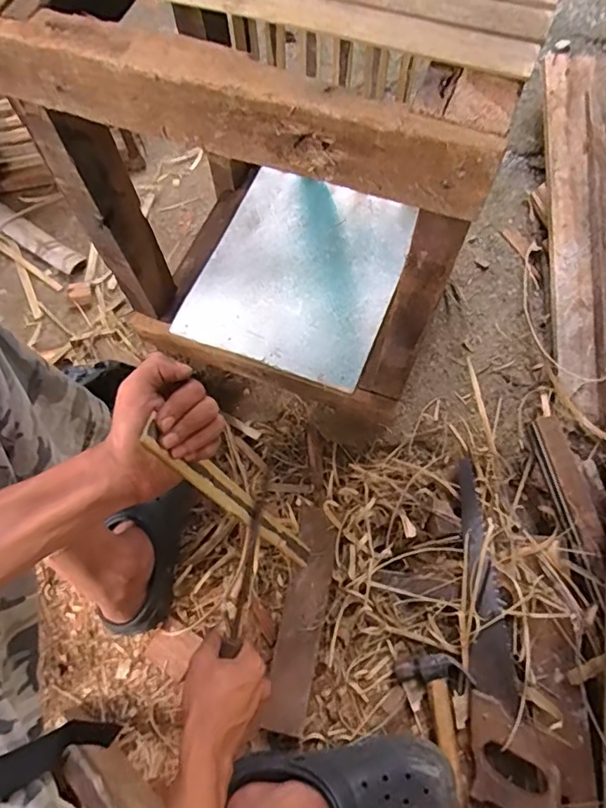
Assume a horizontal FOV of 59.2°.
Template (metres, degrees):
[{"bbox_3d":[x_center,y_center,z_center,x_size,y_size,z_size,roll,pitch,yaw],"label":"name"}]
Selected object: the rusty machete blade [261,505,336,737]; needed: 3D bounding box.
[{"bbox_3d":[0.000,0.279,0.711,0.056,0.012,0.277,6,66,15],"label":"rusty machete blade"}]

